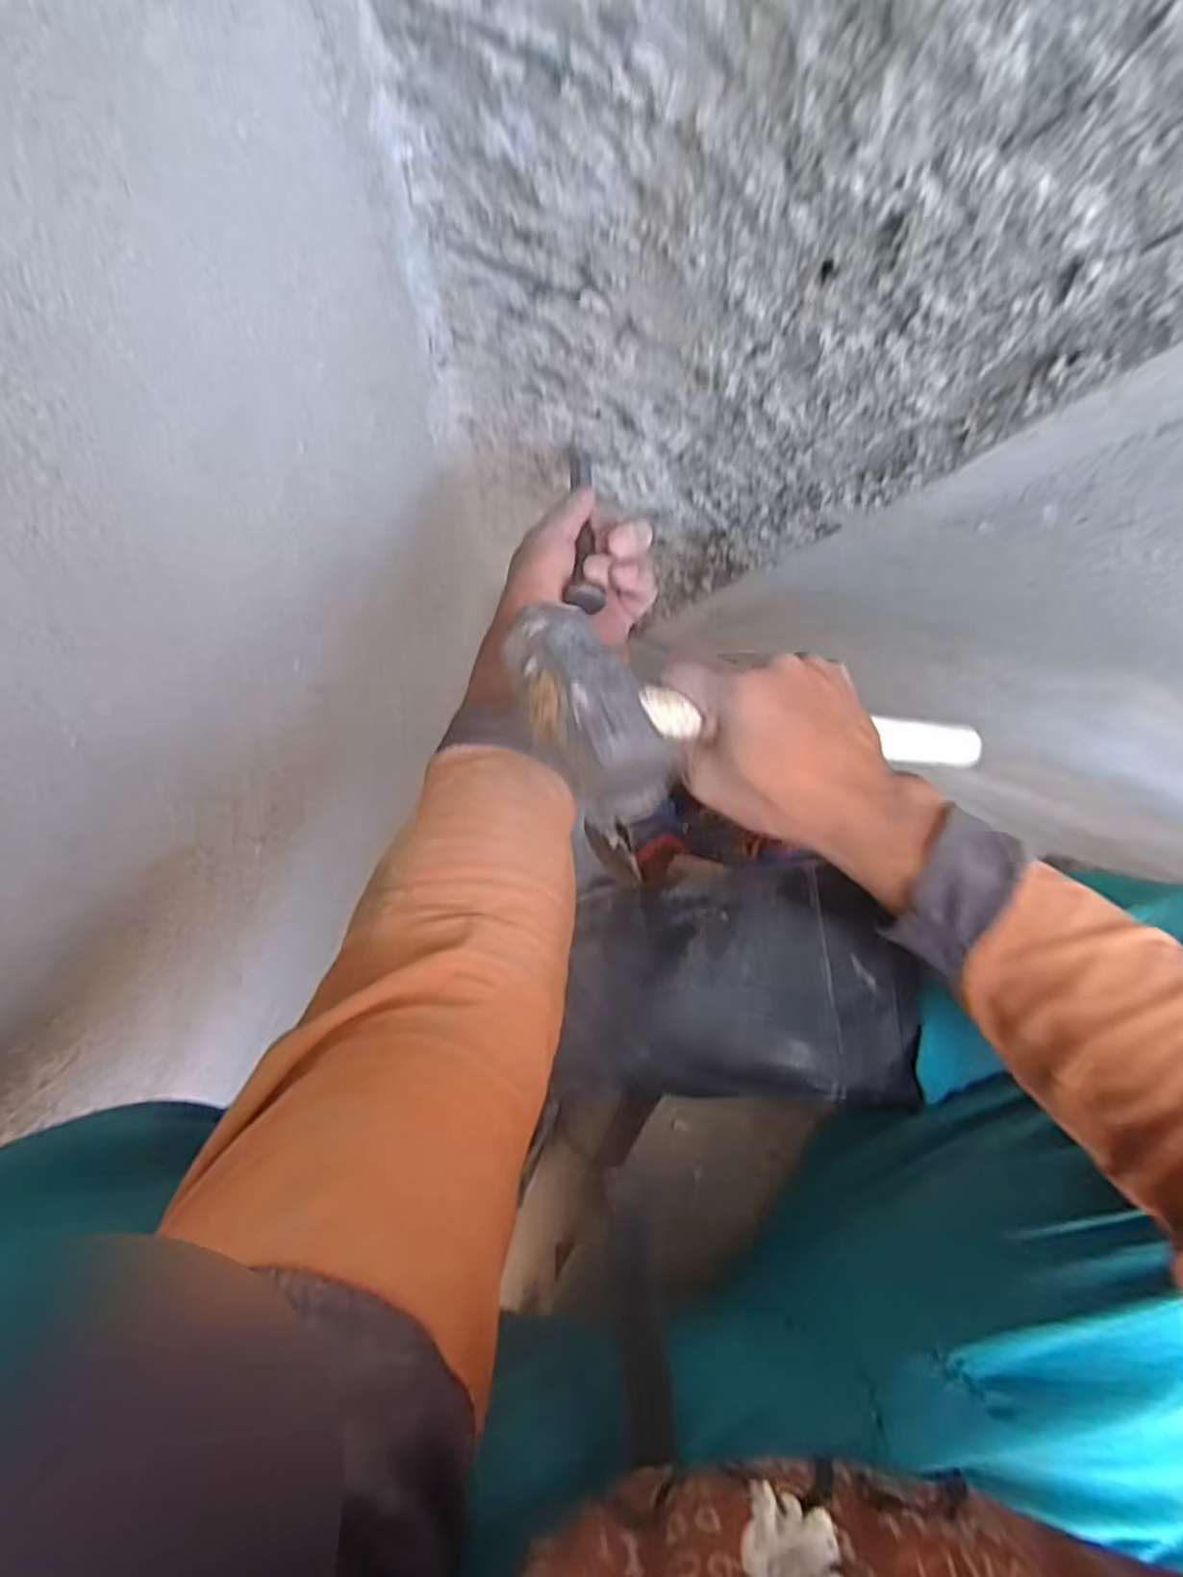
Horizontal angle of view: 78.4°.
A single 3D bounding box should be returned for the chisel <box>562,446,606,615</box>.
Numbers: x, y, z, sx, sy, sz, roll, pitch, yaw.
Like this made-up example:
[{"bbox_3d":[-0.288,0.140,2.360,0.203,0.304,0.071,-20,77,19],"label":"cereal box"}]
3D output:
[{"bbox_3d":[-0.005,-0.181,0.486,0.018,0.198,0.021,4,137,-6],"label":"chisel"}]

